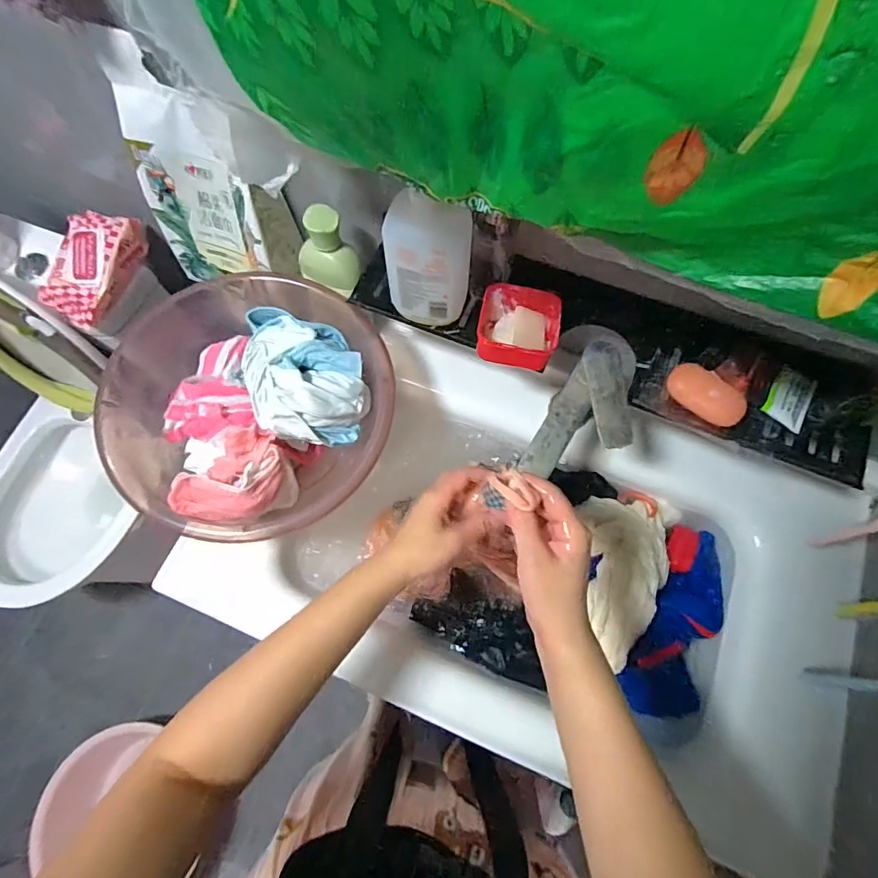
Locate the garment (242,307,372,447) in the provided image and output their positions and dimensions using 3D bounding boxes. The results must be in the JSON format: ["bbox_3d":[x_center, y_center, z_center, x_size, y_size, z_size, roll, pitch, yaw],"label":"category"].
[{"bbox_3d":[-0.173,-0.089,0.617,0.144,0.071,0.190,-12,71,-5],"label":"garment"}]

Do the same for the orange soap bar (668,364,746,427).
[{"bbox_3d":[0.291,-0.048,0.522,0.084,0.020,0.042,42,75,13],"label":"orange soap bar"}]

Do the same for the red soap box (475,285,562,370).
[{"bbox_3d":[0.090,-0.124,0.543,0.088,0.034,0.092,9,70,3],"label":"red soap box"}]

